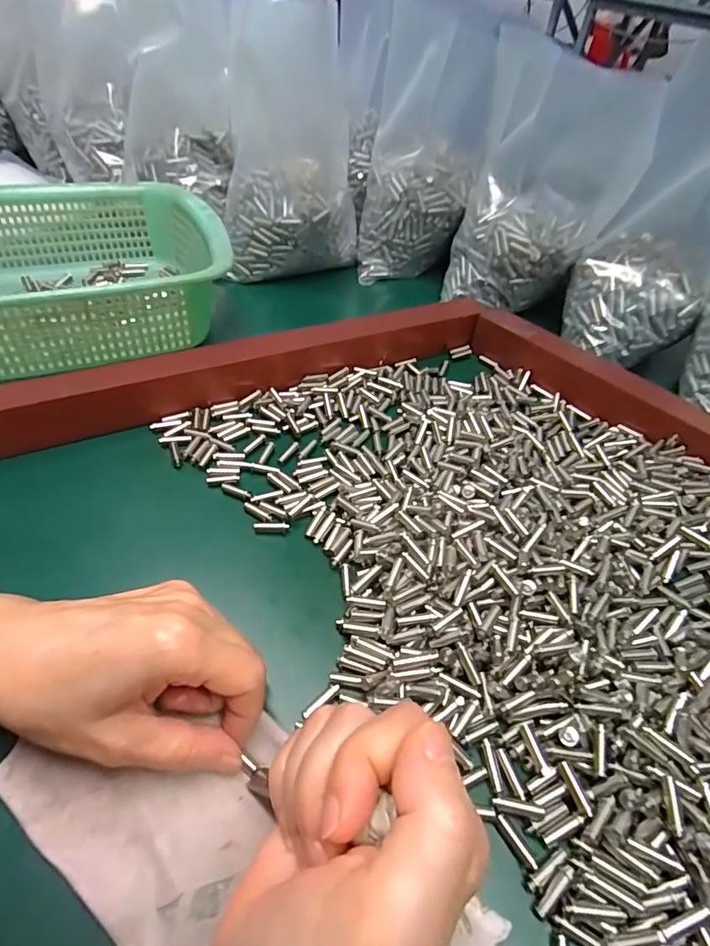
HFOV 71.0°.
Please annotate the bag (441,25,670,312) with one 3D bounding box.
[{"bbox_3d":[0.159,-0.249,0.441,0.123,0.173,0.103,7,50,1],"label":"bag"}]

